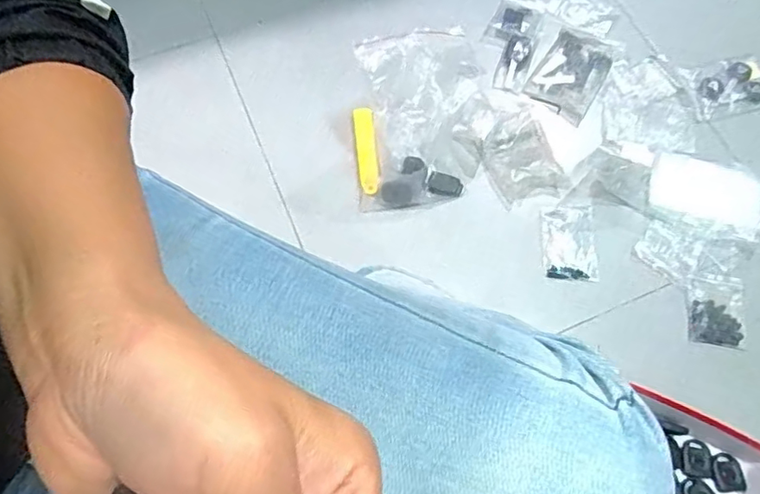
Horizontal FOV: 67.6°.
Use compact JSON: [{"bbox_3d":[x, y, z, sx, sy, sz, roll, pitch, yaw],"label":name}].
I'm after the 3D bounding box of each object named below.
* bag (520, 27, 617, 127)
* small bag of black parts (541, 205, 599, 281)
[{"bbox_3d":[0.275,-0.253,0.810,0.093,0.015,0.142,30,71,11],"label":"bag"},{"bbox_3d":[0.240,-0.005,0.722,0.066,0.005,0.096,2,68,0],"label":"small bag of black parts"}]

